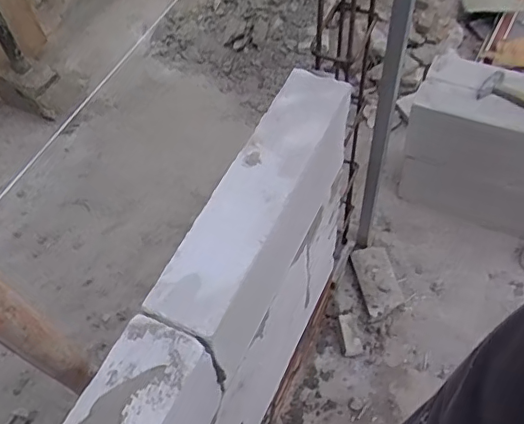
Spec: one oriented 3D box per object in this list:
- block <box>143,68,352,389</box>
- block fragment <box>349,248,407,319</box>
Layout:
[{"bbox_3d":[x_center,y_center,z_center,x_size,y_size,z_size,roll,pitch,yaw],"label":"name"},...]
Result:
[{"bbox_3d":[0.006,0.015,0.881,0.100,0.239,0.466,21,60,17],"label":"block"},{"bbox_3d":[0.313,0.184,1.540,0.103,0.030,0.189,-7,59,-13],"label":"block fragment"}]

